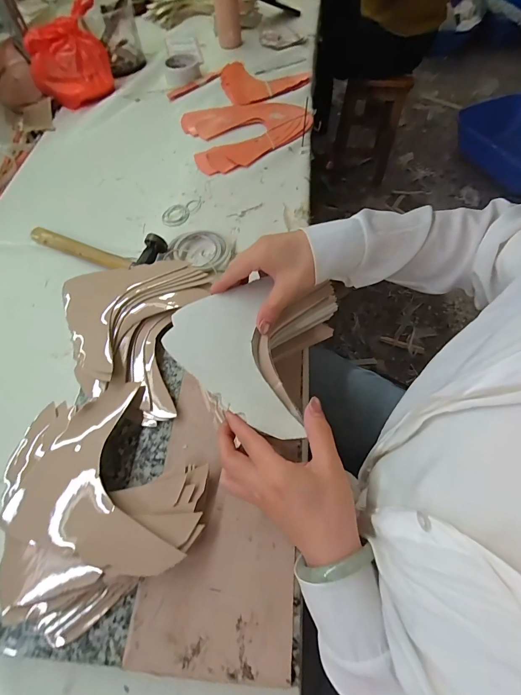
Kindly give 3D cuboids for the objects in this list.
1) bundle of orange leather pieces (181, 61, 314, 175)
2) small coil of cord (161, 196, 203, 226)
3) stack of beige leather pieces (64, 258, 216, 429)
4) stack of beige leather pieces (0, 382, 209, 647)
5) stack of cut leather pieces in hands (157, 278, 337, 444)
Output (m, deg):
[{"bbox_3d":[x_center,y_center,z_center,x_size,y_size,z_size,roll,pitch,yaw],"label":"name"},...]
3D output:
[{"bbox_3d":[-0.023,-0.536,0.743,0.283,0.016,0.434,17,63,10],"label":"bundle of orange leather pieces"},{"bbox_3d":[-0.144,-0.253,0.602,0.045,0.004,0.086,33,67,18],"label":"small coil of cord"},{"bbox_3d":[-0.181,-0.033,0.432,0.197,0.037,0.237,10,62,7],"label":"stack of beige leather pieces"},{"bbox_3d":[-0.169,0.139,0.334,0.182,0.044,0.208,-30,65,-14],"label":"stack of beige leather pieces"},{"bbox_3d":[-0.012,0.001,0.382,0.160,0.069,0.184,16,63,10],"label":"stack of cut leather pieces in hands"}]

